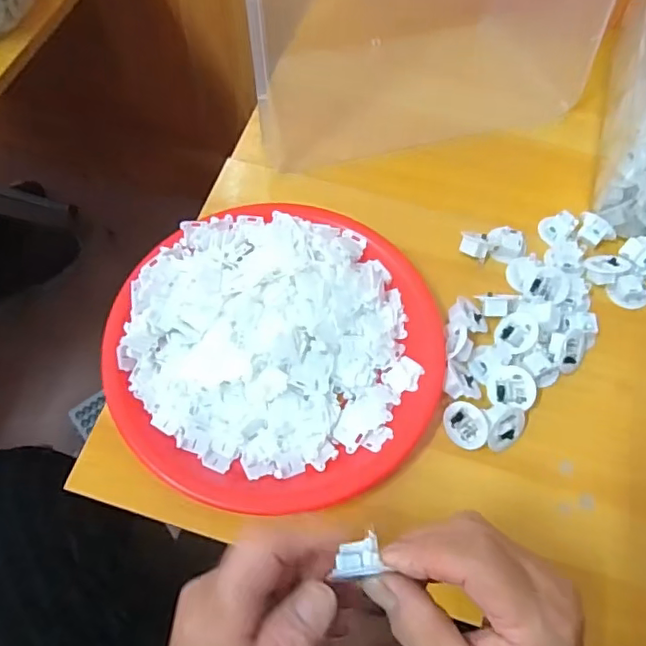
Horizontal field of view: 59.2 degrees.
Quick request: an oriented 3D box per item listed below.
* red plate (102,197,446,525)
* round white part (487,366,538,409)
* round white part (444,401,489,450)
[{"bbox_3d":[-0.032,0.014,0.399,0.218,0.035,0.219,1,64,-2],"label":"red plate"},{"bbox_3d":[0.131,0.044,0.394,0.029,0.009,0.030,1,64,-2],"label":"round white part"},{"bbox_3d":[0.096,0.069,0.384,0.029,0.010,0.032,-37,85,26],"label":"round white part"}]

